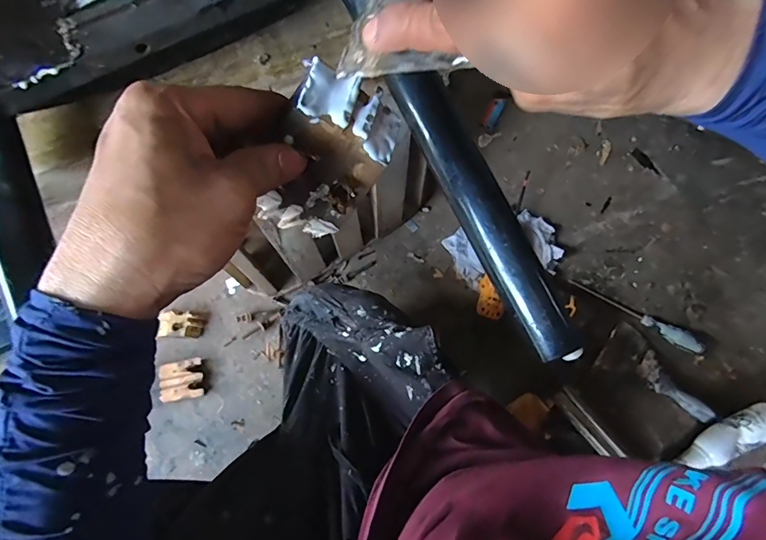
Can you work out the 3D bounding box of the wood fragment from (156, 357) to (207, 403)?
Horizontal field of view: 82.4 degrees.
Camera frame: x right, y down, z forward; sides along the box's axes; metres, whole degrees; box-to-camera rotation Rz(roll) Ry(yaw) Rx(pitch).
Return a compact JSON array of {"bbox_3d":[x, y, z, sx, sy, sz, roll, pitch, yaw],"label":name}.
[{"bbox_3d":[-0.358,0.198,0.781,0.073,0.019,0.068,-12,71,-5],"label":"wood fragment"}]

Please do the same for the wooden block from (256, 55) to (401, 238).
[{"bbox_3d":[-0.035,-0.065,0.260,0.096,0.065,0.021,-55,34,12],"label":"wooden block"}]

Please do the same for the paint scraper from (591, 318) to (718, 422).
[{"bbox_3d":[0.493,0.184,0.779,0.195,0.019,0.097,35,74,11],"label":"paint scraper"}]

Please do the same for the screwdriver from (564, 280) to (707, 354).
[{"bbox_3d":[0.467,0.084,0.809,0.249,0.024,0.030,29,72,9],"label":"screwdriver"}]

